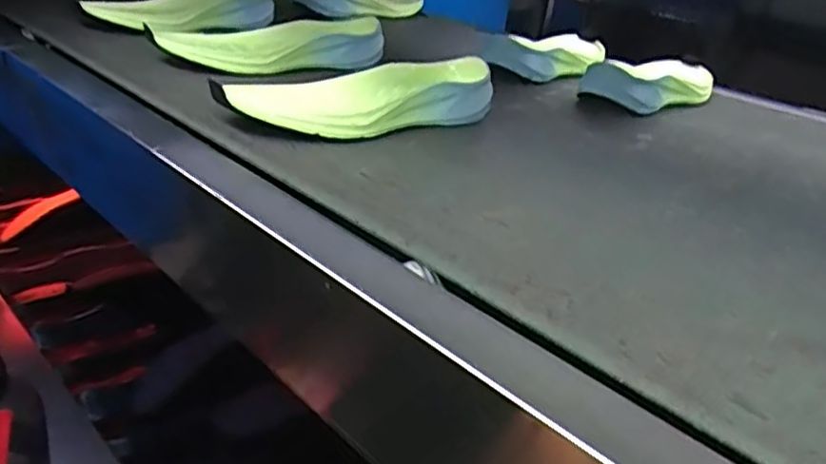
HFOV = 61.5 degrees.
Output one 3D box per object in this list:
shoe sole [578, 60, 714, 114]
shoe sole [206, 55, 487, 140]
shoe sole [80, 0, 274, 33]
[{"bbox_3d":[0.313,-0.186,0.868,0.113,0.046,0.269,22,28,30],"label":"shoe sole"},{"bbox_3d":[-0.041,-0.121,0.632,0.268,0.048,0.090,-14,31,-37],"label":"shoe sole"},{"bbox_3d":[-0.314,-0.301,0.930,0.256,0.064,0.089,-3,26,-20],"label":"shoe sole"}]

